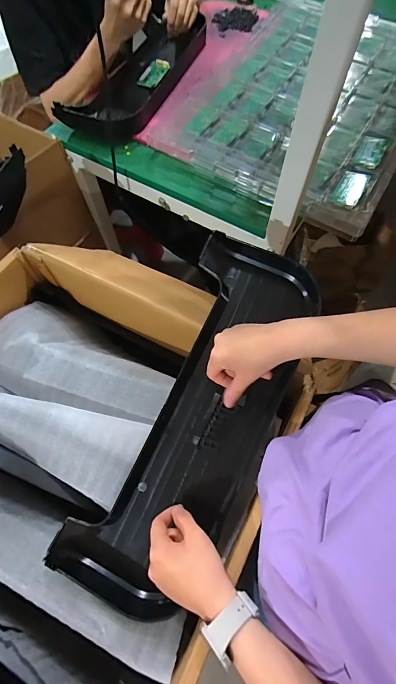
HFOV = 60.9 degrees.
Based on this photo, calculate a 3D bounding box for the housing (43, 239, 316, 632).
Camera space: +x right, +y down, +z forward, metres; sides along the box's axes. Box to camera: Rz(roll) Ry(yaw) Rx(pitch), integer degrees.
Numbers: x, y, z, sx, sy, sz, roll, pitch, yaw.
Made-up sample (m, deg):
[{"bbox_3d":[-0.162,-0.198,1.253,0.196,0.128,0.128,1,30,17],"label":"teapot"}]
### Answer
[{"bbox_3d":[0.012,0.102,0.483,0.198,0.087,0.498,25,81,11],"label":"housing"}]

